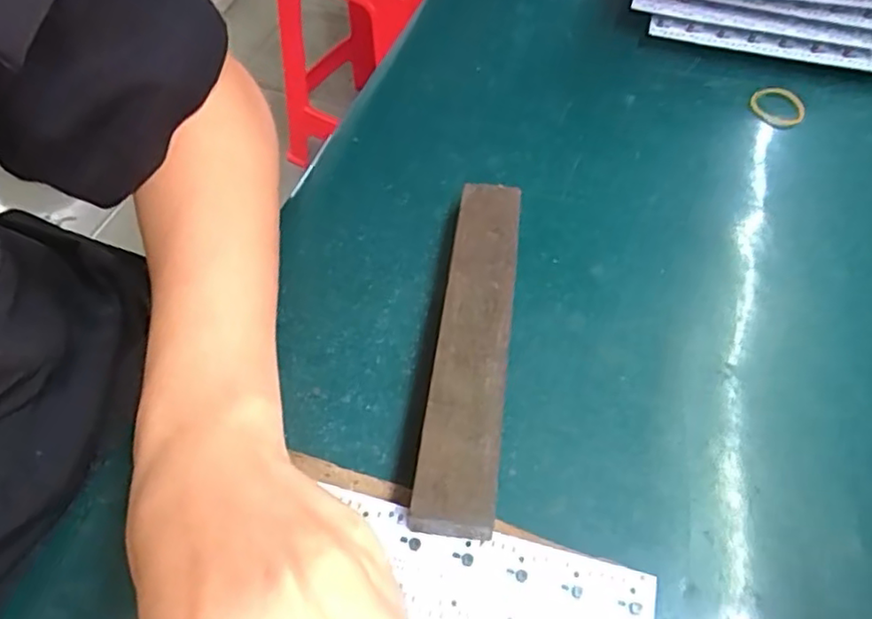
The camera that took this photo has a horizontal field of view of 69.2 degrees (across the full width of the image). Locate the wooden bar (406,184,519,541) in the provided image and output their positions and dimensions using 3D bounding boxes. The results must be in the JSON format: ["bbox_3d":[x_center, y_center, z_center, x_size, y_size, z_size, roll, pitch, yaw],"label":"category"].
[{"bbox_3d":[0.018,0.012,0.298,0.032,0.030,0.184,7,55,4],"label":"wooden bar"}]

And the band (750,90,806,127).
[{"bbox_3d":[0.226,-0.134,0.418,0.034,0.005,0.036,-2,61,4],"label":"band"}]

